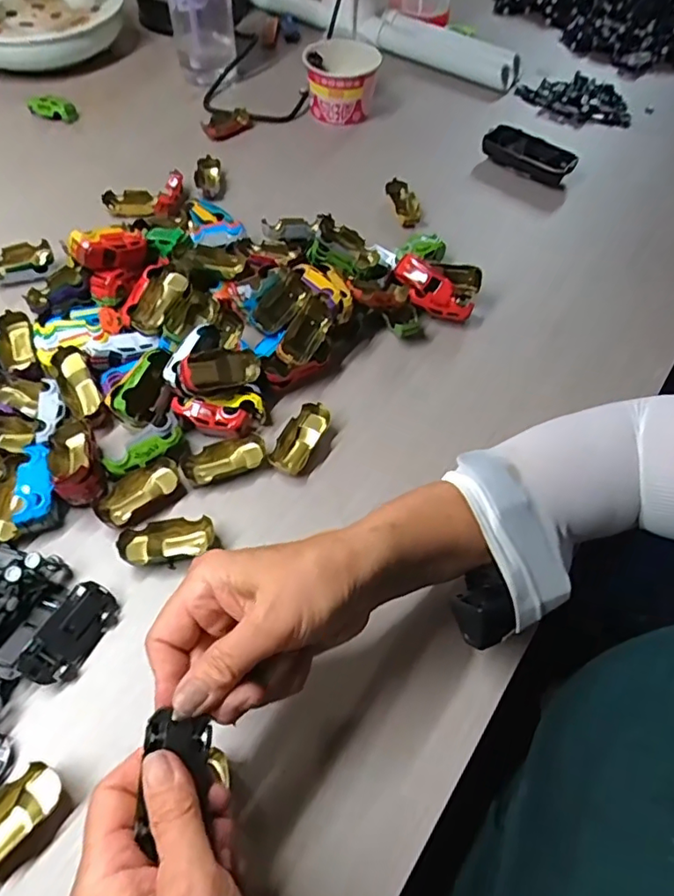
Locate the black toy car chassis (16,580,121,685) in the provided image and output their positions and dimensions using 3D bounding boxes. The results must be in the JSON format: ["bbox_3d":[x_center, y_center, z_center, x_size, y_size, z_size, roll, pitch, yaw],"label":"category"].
[{"bbox_3d":[-0.172,0.121,0.368,0.036,0.015,0.064,40,56,-19],"label":"black toy car chassis"}]

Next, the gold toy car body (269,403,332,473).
[{"bbox_3d":[-0.030,-0.009,0.457,0.029,0.017,0.062,23,58,13],"label":"gold toy car body"}]

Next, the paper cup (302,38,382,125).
[{"bbox_3d":[0.006,-0.462,0.716,0.087,0.072,0.092,1,56,-2],"label":"paper cup"}]

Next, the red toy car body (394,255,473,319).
[{"bbox_3d":[0.089,-0.148,0.531,0.081,0.026,0.029,43,64,7],"label":"red toy car body"}]

